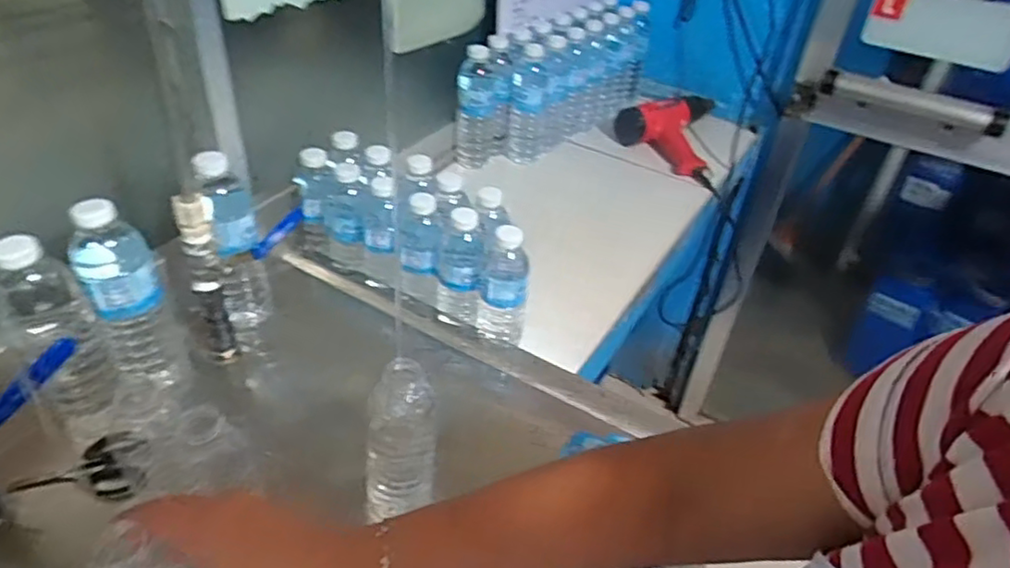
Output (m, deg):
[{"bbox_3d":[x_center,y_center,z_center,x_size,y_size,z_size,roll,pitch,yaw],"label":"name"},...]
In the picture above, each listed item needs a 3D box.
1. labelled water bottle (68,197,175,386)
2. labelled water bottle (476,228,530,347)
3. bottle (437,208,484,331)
[{"bbox_3d":[-0.359,0.016,0.628,0.065,0.204,0.051,-18,44,-26],"label":"labelled water bottle"},{"bbox_3d":[0.000,-0.001,0.750,0.055,0.133,0.062,6,39,2],"label":"labelled water bottle"},{"bbox_3d":[-0.053,-0.018,0.767,0.057,0.130,0.054,3,39,-2],"label":"bottle"}]

